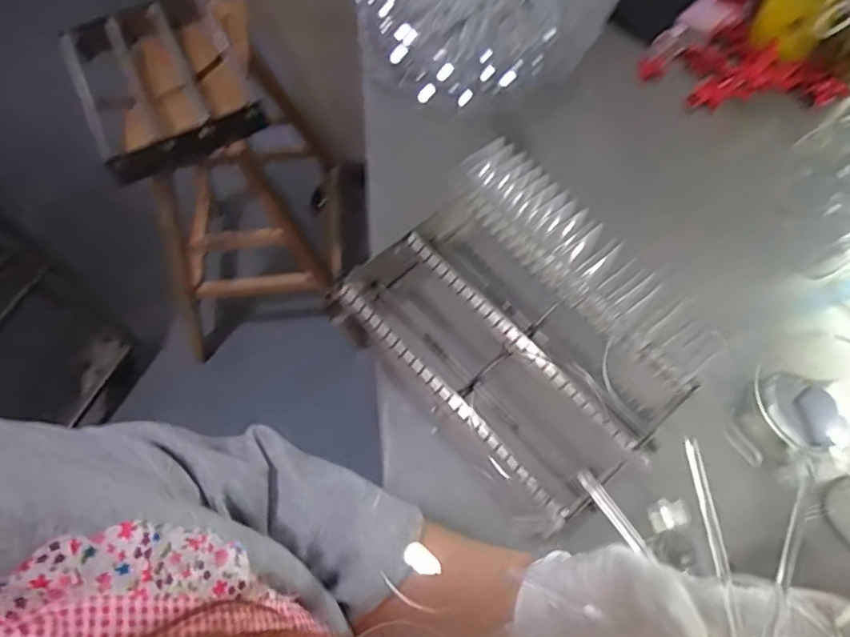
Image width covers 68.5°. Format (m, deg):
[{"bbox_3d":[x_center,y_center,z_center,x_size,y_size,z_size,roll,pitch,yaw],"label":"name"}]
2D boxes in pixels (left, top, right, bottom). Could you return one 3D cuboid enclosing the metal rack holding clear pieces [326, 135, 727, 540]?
[{"bbox_3d":[0.090,0.019,0.649,0.241,0.115,0.296,-40,71,-16],"label":"metal rack holding clear pieces"}]

